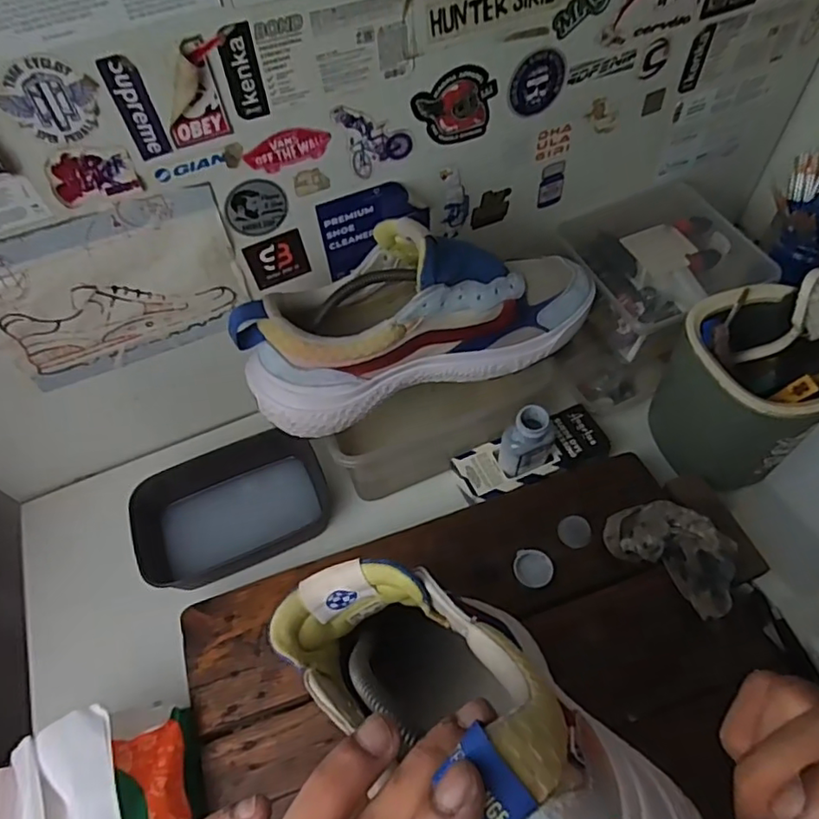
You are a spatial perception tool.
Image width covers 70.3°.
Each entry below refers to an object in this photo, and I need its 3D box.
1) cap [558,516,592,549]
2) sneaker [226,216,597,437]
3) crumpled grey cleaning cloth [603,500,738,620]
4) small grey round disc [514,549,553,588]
[{"bbox_3d":[0.136,0.101,0.480,0.026,0.007,0.026,-1,56,1],"label":"cap"},{"bbox_3d":[0.014,-0.082,0.455,0.292,0.118,0.088,-19,57,-10],"label":"sneaker"},{"bbox_3d":[0.210,0.106,0.453,0.102,0.042,0.064,37,64,24],"label":"crumpled grey cleaning cloth"},{"bbox_3d":[0.098,0.127,0.463,0.029,0.011,0.031,-1,56,1],"label":"small grey round disc"}]

